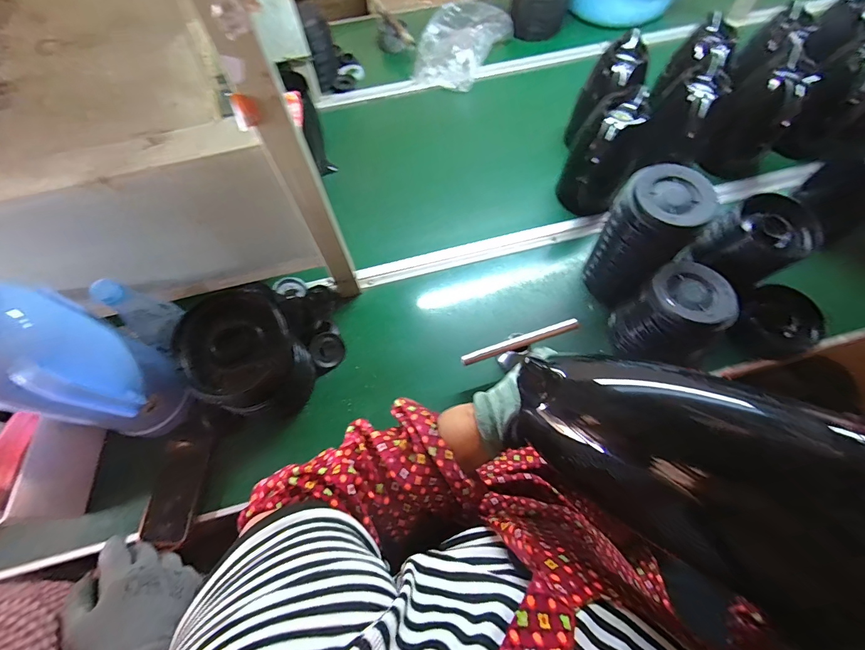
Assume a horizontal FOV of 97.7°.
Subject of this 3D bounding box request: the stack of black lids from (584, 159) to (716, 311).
[{"bbox_3d":[0.336,-0.132,0.630,0.118,0.225,0.117,41,72,19],"label":"stack of black lids"}]

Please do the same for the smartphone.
[{"bbox_3d":[-0.395,0.247,0.584,0.072,0.016,0.152,0,65,2],"label":"smartphone"}]

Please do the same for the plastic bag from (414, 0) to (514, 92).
[{"bbox_3d":[0.084,-0.752,1.004,0.251,0.074,0.292,2,65,3],"label":"plastic bag"}]

